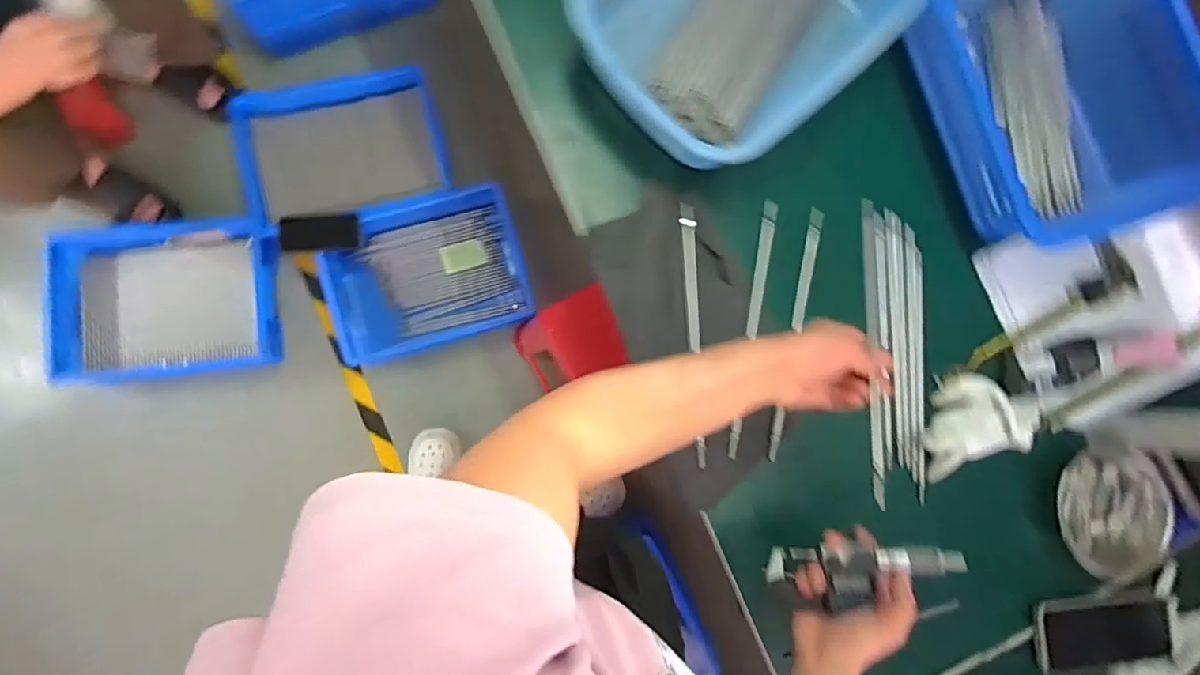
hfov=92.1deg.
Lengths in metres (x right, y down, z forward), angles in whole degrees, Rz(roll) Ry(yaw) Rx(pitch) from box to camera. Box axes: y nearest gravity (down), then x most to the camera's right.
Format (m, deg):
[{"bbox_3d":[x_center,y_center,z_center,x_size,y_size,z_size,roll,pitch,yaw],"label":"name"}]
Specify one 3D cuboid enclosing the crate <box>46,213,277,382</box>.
[{"bbox_3d":[-0.902,-0.082,1.221,0.414,0.095,0.330,-7,86,-7],"label":"crate"}]

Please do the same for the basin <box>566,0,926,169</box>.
[{"bbox_3d":[0.137,-0.344,0.615,0.321,0.119,0.268,-39,91,-8],"label":"basin"}]

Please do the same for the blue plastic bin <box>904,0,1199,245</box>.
[{"bbox_3d":[0.496,-0.302,0.636,0.251,0.117,0.397,-22,88,-8],"label":"blue plastic bin"}]

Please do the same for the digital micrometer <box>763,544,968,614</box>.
[{"bbox_3d":[0.220,0.199,0.487,0.154,0.027,0.041,-9,90,17],"label":"digital micrometer"}]

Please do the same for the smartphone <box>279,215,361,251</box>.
[{"bbox_3d":[-0.611,-0.228,1.267,0.160,0.015,0.073,-7,110,-15],"label":"smartphone"}]

